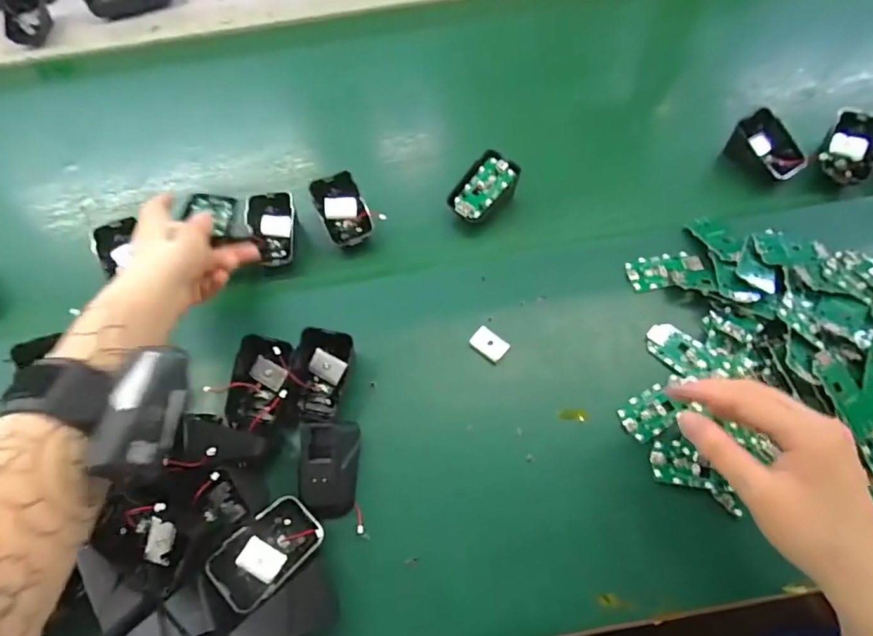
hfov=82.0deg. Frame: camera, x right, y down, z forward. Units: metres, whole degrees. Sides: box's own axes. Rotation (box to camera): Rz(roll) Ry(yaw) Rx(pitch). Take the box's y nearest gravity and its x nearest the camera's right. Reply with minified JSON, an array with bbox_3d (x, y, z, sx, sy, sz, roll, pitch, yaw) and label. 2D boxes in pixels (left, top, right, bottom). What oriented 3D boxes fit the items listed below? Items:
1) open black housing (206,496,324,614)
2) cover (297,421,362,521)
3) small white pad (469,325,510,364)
[{"bbox_3d":[-0.115,0.159,0.345,0.067,0.028,0.048,-41,68,-17],"label":"open black housing"},{"bbox_3d":[-0.080,0.109,0.368,0.039,0.029,0.064,2,63,3],"label":"cover"},{"bbox_3d":[0.044,0.022,0.419,0.030,0.005,0.021,39,71,20],"label":"small white pad"}]

